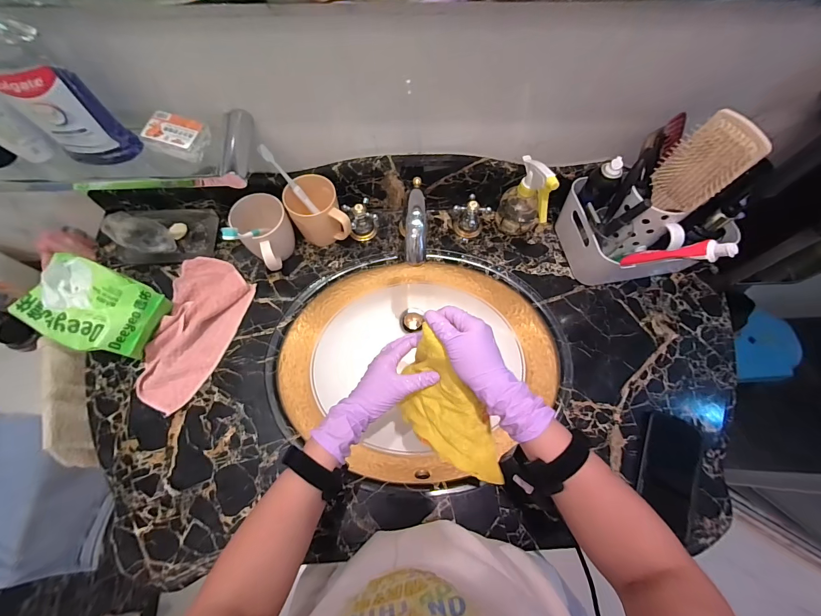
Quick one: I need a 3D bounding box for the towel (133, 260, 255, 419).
[{"bbox_3d":[-0.358,0.033,0.565,0.126,0.031,0.252,15,68,4],"label":"towel"}]

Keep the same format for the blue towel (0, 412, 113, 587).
[{"bbox_3d":[-0.870,0.421,0.794,0.253,0.247,0.304,12,68,4],"label":"blue towel"}]

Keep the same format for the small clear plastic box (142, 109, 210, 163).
[{"bbox_3d":[-0.316,-0.231,0.467,0.067,0.029,0.052,17,69,6],"label":"small clear plastic box"}]

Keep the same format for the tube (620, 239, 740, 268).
[{"bbox_3d":[0.384,-0.074,0.507,0.023,0.141,0.031,46,69,-21],"label":"tube"}]

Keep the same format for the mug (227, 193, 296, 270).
[{"bbox_3d":[-0.241,-0.118,0.591,0.087,0.098,0.110,-33,72,-13],"label":"mug"}]

